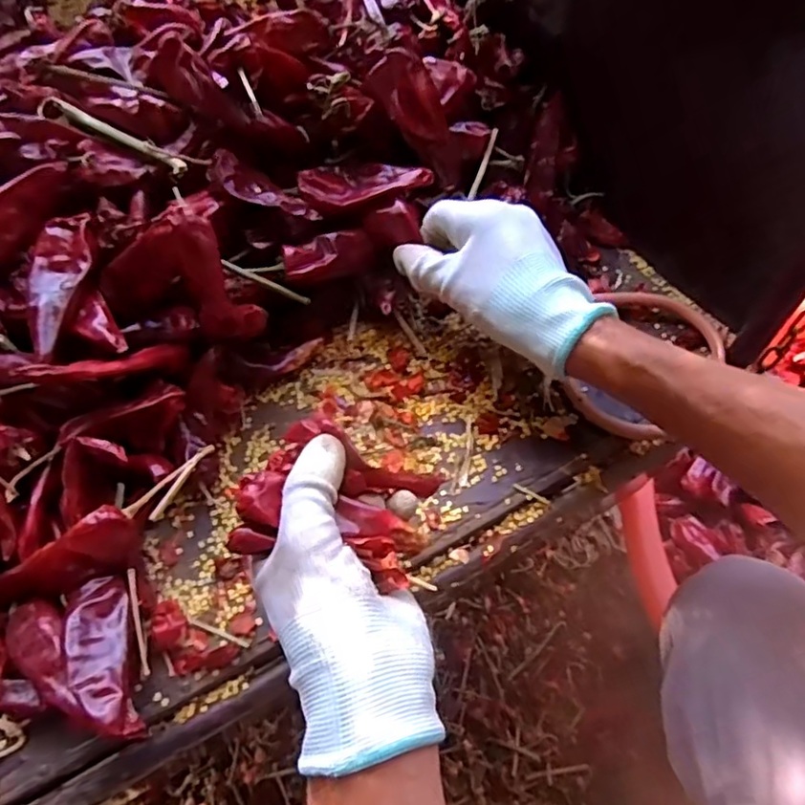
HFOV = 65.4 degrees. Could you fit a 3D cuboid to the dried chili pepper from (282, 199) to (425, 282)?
[{"bbox_3d":[-0.033,-0.100,0.411,0.091,0.031,0.028,-27,63,-16],"label":"dried chili pepper"}]

